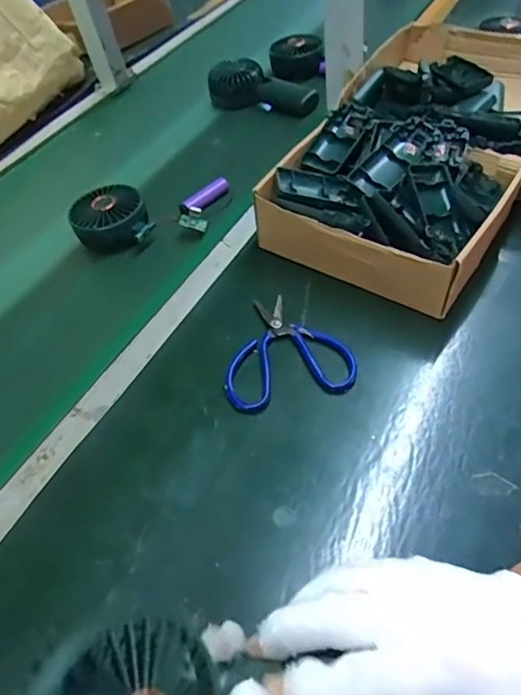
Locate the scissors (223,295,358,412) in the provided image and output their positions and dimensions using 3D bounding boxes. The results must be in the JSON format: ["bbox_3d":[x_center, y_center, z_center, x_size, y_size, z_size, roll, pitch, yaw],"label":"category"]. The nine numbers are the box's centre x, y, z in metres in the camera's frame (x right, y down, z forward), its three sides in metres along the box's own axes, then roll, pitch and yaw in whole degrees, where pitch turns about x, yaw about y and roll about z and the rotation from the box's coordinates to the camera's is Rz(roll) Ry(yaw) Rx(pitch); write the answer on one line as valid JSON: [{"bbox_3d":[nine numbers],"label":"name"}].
[{"bbox_3d":[0.019,-0.002,0.470,0.115,0.013,0.115,-13,52,-4],"label":"scissors"}]

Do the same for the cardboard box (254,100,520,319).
[{"bbox_3d":[0.129,-0.150,0.531,0.216,0.082,0.194,25,59,24],"label":"cardboard box"}]

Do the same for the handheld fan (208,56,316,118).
[{"bbox_3d":[0.003,-0.386,0.780,0.175,0.047,0.068,23,58,23],"label":"handheld fan"}]

